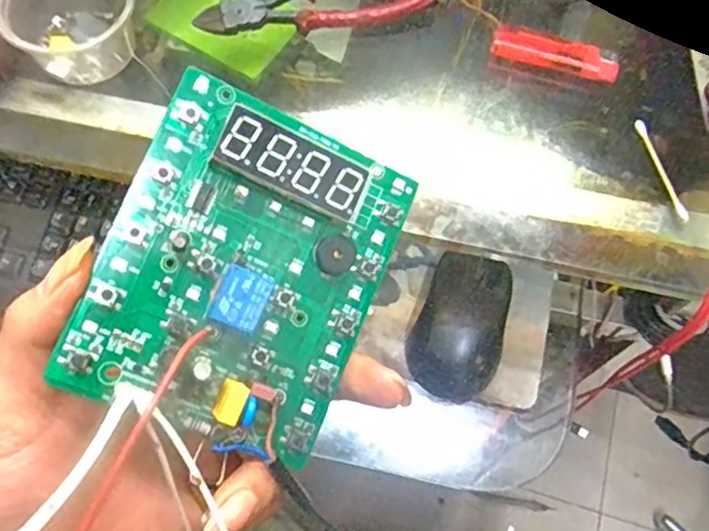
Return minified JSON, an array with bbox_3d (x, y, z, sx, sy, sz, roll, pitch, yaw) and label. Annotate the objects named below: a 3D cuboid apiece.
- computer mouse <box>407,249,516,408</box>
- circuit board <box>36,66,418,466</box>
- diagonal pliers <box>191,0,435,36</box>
[{"bbox_3d":[0.076,0.041,0.457,0.061,0.039,0.095,23,67,9],"label":"computer mouse"},{"bbox_3d":[-0.035,0.003,0.220,0.090,0.017,0.108,25,81,-16],"label":"circuit board"},{"bbox_3d":[-0.023,-0.173,0.426,0.155,0.013,0.050,-14,67,-7],"label":"diagonal pliers"}]

